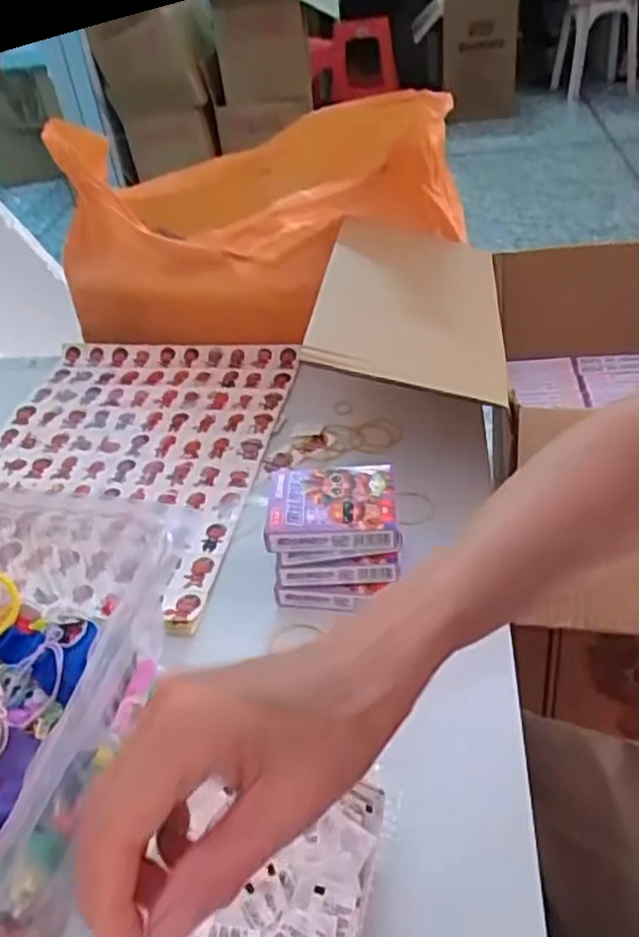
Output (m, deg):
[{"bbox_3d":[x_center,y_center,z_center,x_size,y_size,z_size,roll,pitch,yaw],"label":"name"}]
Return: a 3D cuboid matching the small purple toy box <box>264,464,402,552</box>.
[{"bbox_3d":[0.009,0.028,0.540,0.092,0.023,0.069,-2,40,7],"label":"small purple toy box"}]

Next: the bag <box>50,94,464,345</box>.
[{"bbox_3d":[-0.081,-0.295,0.904,0.480,0.254,0.261,-8,39,-2],"label":"bag"}]

